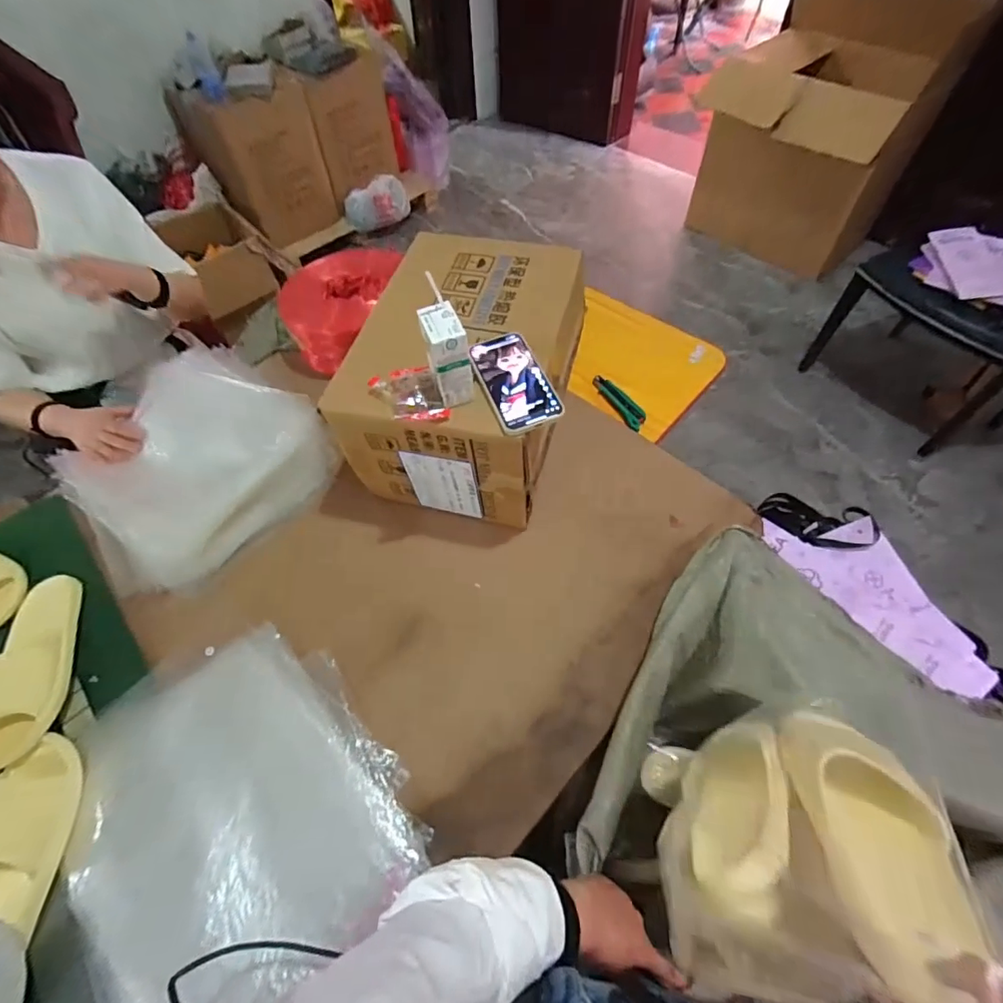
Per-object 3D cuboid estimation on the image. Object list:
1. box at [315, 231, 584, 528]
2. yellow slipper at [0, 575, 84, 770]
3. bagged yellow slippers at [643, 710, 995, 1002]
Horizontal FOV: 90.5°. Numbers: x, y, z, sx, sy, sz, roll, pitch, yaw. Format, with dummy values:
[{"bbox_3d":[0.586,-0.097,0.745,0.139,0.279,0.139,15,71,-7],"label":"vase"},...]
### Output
[{"bbox_3d":[-0.044,-0.209,0.807,0.287,0.235,0.397,13,60,11],"label":"box"},{"bbox_3d":[-0.660,0.230,0.699,0.103,0.066,0.251,-13,58,-6],"label":"yellow slipper"},{"bbox_3d":[0.255,0.270,0.432,0.221,0.110,0.258,-7,28,10],"label":"bagged yellow slippers"}]

